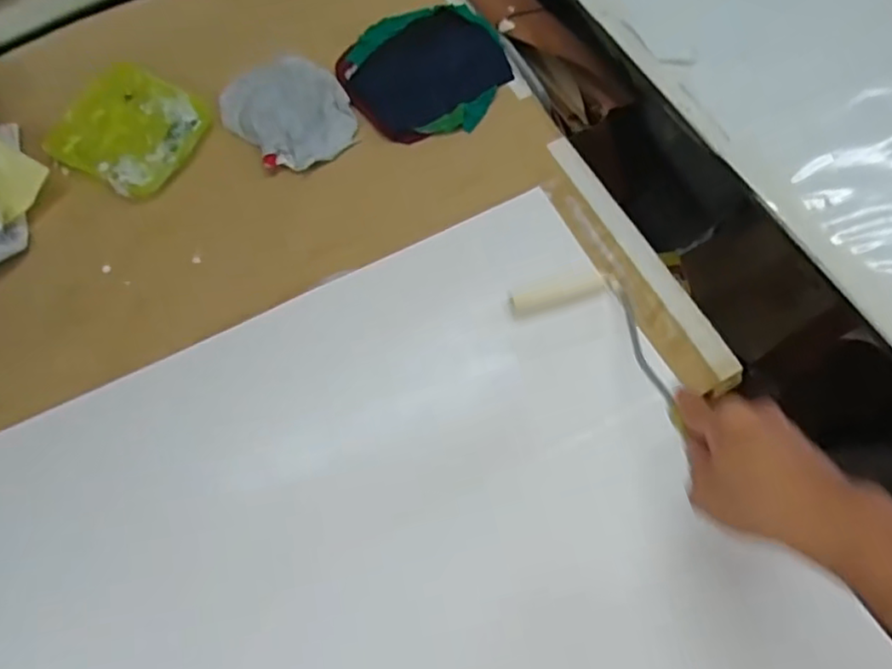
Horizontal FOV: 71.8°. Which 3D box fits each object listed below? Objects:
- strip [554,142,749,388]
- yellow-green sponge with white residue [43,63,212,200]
[{"bbox_3d":[0.199,-0.083,0.625,0.026,0.013,0.308,-26,70,-11],"label":"strip"},{"bbox_3d":[-0.342,-0.224,0.668,0.144,0.017,0.136,28,70,10],"label":"yellow-green sponge with white residue"}]

